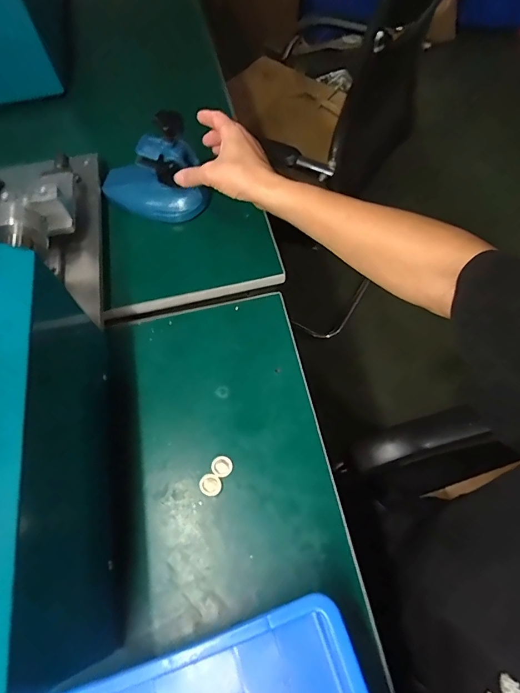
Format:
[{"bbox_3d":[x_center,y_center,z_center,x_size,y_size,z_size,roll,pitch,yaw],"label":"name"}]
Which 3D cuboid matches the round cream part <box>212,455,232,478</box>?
[{"bbox_3d":[-0.038,0.121,0.411,0.020,0.008,0.020,-1,62,1],"label":"round cream part"}]

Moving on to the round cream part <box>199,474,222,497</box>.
[{"bbox_3d":[-0.049,0.137,0.404,0.022,0.008,0.020,-1,62,1],"label":"round cream part"}]

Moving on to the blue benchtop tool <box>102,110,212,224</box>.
[{"bbox_3d":[-0.145,-0.237,0.543,0.149,0.114,0.073,13,64,8],"label":"blue benchtop tool"}]

